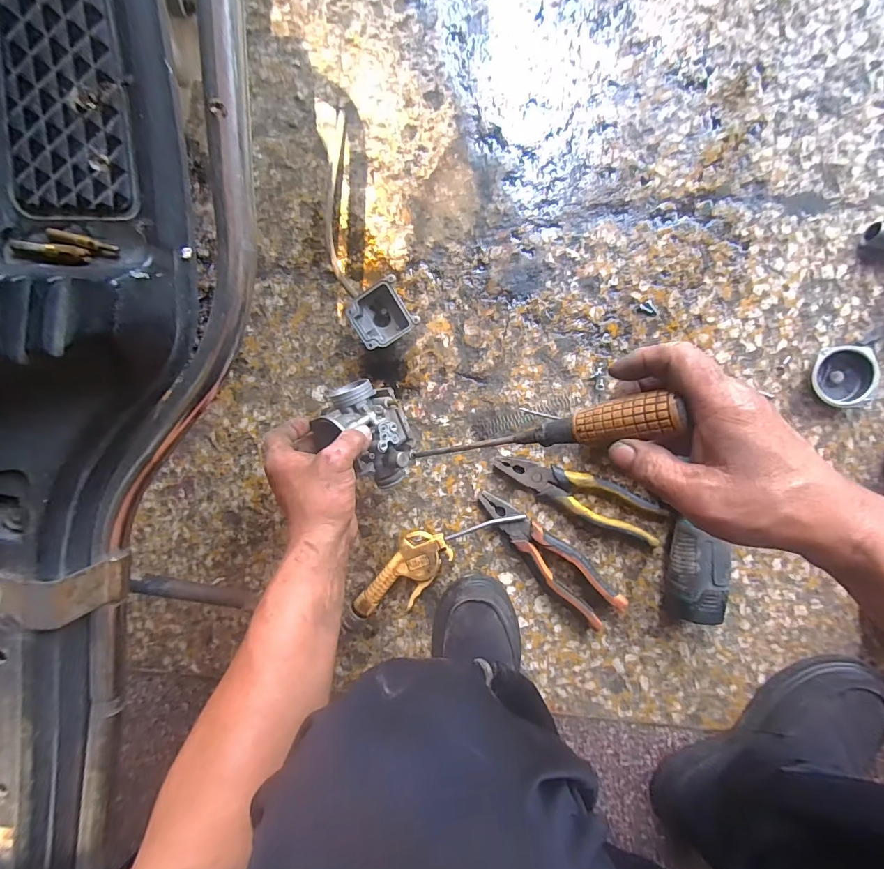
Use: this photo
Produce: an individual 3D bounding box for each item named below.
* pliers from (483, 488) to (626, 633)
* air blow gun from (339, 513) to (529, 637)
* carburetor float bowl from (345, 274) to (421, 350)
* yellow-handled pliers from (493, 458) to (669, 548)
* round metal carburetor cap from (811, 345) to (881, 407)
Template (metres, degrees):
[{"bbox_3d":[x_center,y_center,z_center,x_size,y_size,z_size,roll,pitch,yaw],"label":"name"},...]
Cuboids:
[{"bbox_3d":[0.118,0.134,0.473,0.192,0.020,0.051,44,97,4],"label":"pliers"},{"bbox_3d":[-0.023,0.151,0.489,0.238,0.028,0.068,-44,87,7],"label":"air blow gun"},{"bbox_3d":[-0.066,-0.135,0.476,0.065,0.044,0.063,-28,89,8],"label":"carburetor float bowl"},{"bbox_3d":[0.153,0.062,0.467,0.186,0.021,0.047,26,96,6],"label":"yellow-handled pliers"},{"bbox_3d":[0.418,-0.060,0.431,0.061,0.018,0.061,0,92,8],"label":"round metal carburetor cap"}]

